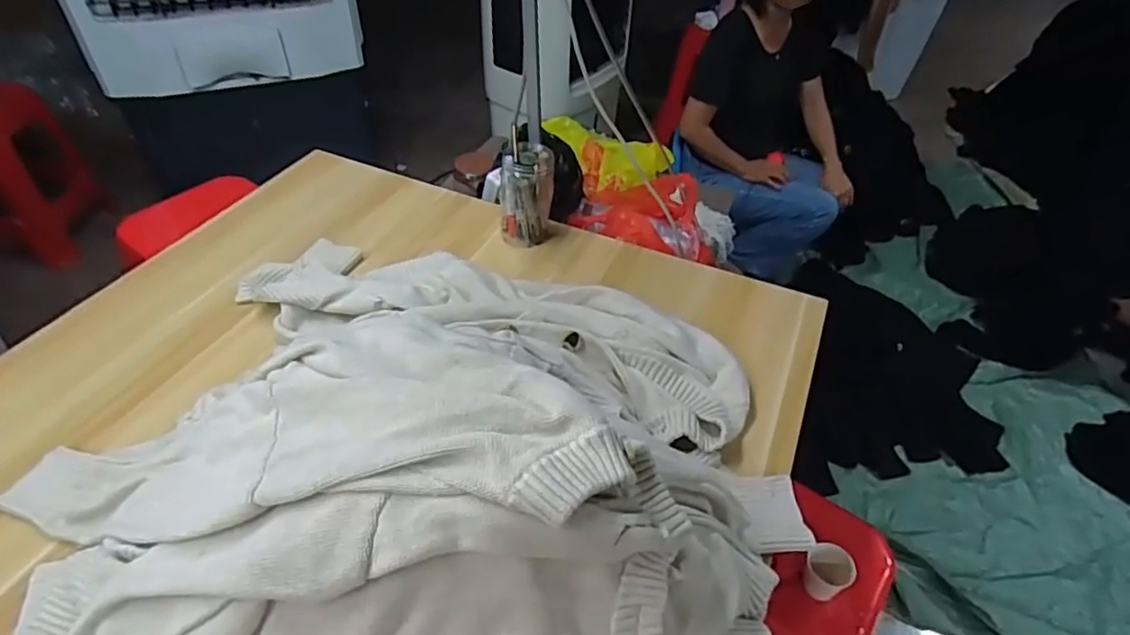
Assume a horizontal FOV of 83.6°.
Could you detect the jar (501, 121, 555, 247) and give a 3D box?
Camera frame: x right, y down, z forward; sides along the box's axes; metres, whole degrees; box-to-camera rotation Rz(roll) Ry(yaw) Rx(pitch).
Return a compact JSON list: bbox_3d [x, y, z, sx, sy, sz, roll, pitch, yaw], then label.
[{"bbox_3d":[-0.064,-0.205,1.047,0.085,0.157,0.070,-2,44,-6],"label":"jar"}]

